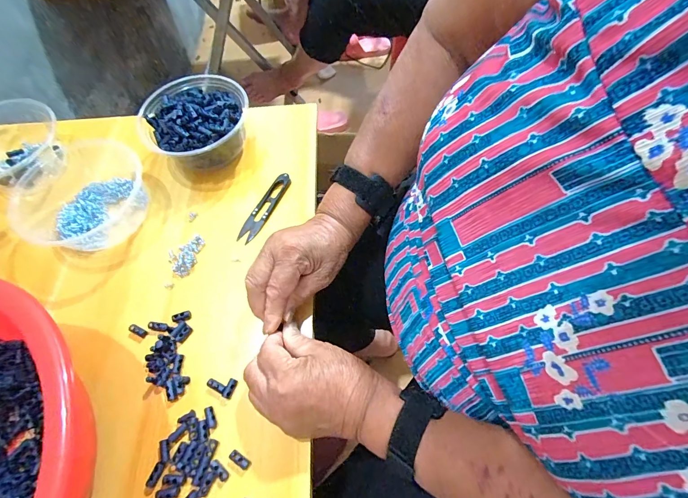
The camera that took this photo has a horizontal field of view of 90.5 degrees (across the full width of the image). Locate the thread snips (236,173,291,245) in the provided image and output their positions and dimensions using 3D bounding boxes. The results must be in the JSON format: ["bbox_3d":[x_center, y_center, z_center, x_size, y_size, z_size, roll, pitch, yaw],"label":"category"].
[{"bbox_3d":[-0.096,-0.051,0.419,0.021,0.009,0.100,27,70,14],"label":"thread snips"}]

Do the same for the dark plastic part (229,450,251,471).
[{"bbox_3d":[-0.093,0.188,0.303,0.020,0.004,0.008,28,70,14],"label":"dark plastic part"}]

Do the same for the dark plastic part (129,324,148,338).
[{"bbox_3d":[-0.219,0.087,0.361,0.022,0.004,0.008,20,68,11],"label":"dark plastic part"}]

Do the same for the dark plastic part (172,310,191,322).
[{"bbox_3d":[-0.174,0.072,0.364,0.019,0.004,0.011,-18,66,-5],"label":"dark plastic part"}]

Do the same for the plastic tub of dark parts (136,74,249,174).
[{"bbox_3d":[-0.186,-0.161,0.440,0.132,0.070,0.132,-1,66,2],"label":"plastic tub of dark parts"}]

